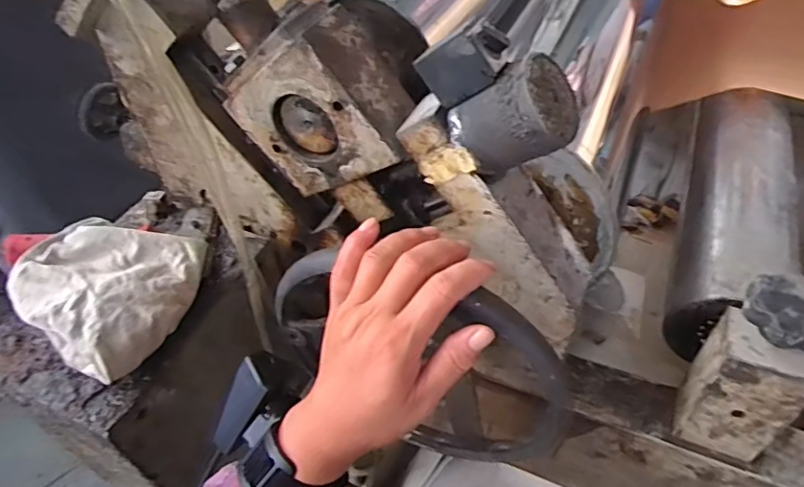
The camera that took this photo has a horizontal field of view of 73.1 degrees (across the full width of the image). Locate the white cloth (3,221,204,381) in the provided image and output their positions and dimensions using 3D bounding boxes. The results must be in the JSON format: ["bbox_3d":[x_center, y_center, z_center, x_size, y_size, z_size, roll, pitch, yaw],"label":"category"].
[{"bbox_3d":[-0.225,0.034,0.421,0.128,0.052,0.121,21,50,20],"label":"white cloth"}]

